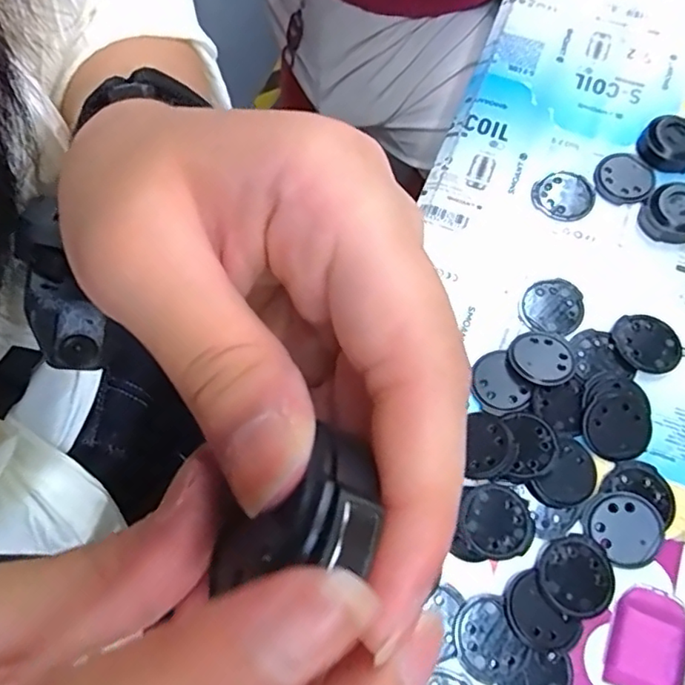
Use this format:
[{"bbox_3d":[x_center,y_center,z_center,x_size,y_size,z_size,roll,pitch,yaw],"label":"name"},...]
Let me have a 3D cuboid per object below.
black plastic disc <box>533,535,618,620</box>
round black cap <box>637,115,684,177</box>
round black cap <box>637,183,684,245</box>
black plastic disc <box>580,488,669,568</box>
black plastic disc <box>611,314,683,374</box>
[{"bbox_3d":[0.092,0.093,0.232,0.030,0.008,0.031,-1,69,2],"label":"black plastic disc"},{"bbox_3d":[0.171,-0.102,0.303,0.028,0.013,0.028,-1,69,2],"label":"round black cap"},{"bbox_3d":[0.165,-0.064,0.287,0.034,0.014,0.028,-32,71,-10],"label":"round black cap"},{"bbox_3d":[0.115,0.076,0.239,0.029,0.006,0.032,-41,73,-13],"label":"black plastic disc"},{"bbox_3d":[0.138,0.000,0.266,0.031,0.006,0.025,31,73,13],"label":"black plastic disc"}]

